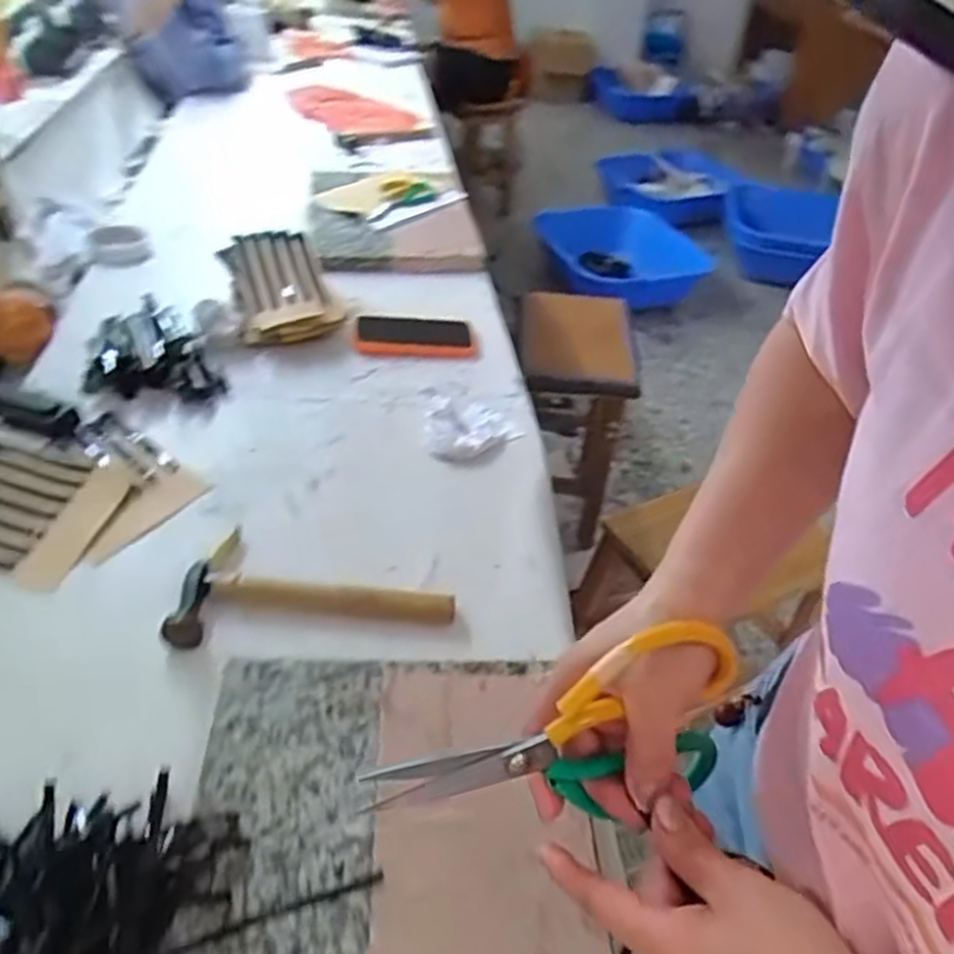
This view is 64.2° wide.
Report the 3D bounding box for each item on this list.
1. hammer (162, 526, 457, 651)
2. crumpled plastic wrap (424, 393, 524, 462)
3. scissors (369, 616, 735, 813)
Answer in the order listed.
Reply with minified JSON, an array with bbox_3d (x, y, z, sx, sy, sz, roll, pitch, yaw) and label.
[{"bbox_3d":[-0.150,0.096,0.706,0.248,0.029,0.126,-2,40,-10],"label":"hammer"},{"bbox_3d":[-0.006,-0.067,0.905,0.107,0.026,0.132,5,41,-2],"label":"crumpled plastic wrap"},{"bbox_3d":[0.044,0.136,0.379,0.192,0.098,0.034,-14,43,-13],"label":"scissors"}]

